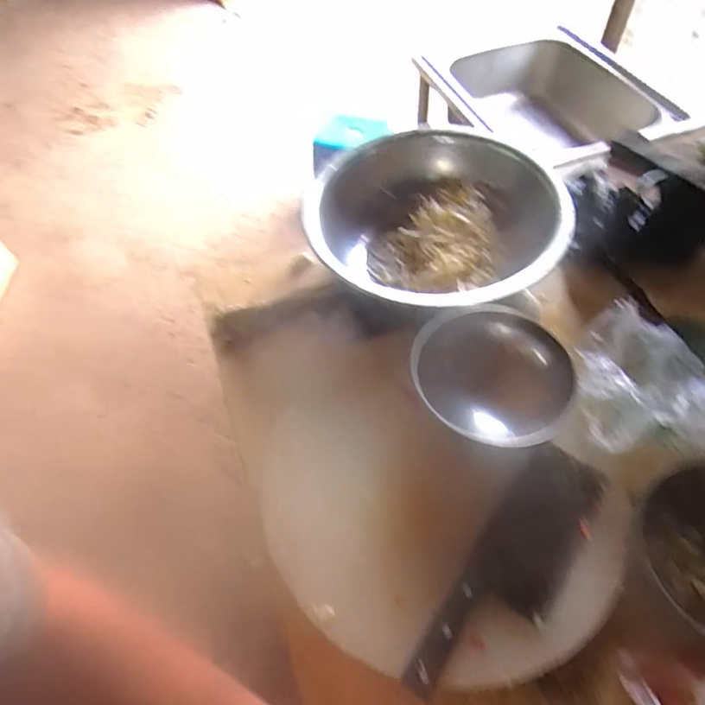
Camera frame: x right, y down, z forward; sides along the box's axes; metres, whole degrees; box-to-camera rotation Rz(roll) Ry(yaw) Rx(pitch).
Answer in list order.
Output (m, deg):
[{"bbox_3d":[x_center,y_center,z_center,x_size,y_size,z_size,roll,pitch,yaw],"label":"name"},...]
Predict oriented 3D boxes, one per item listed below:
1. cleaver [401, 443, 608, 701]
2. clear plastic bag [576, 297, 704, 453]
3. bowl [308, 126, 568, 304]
[{"bbox_3d":[0.154,0.215,0.469,0.078,0.014,0.262,30,60,24],"label":"cleaver"},{"bbox_3d":[0.341,0.032,0.563,0.155,0.051,0.176,2,56,5],"label":"clear plastic bag"},{"bbox_3d":[0.115,-0.177,0.727,0.337,0.124,0.349,-4,56,2],"label":"bowl"}]

